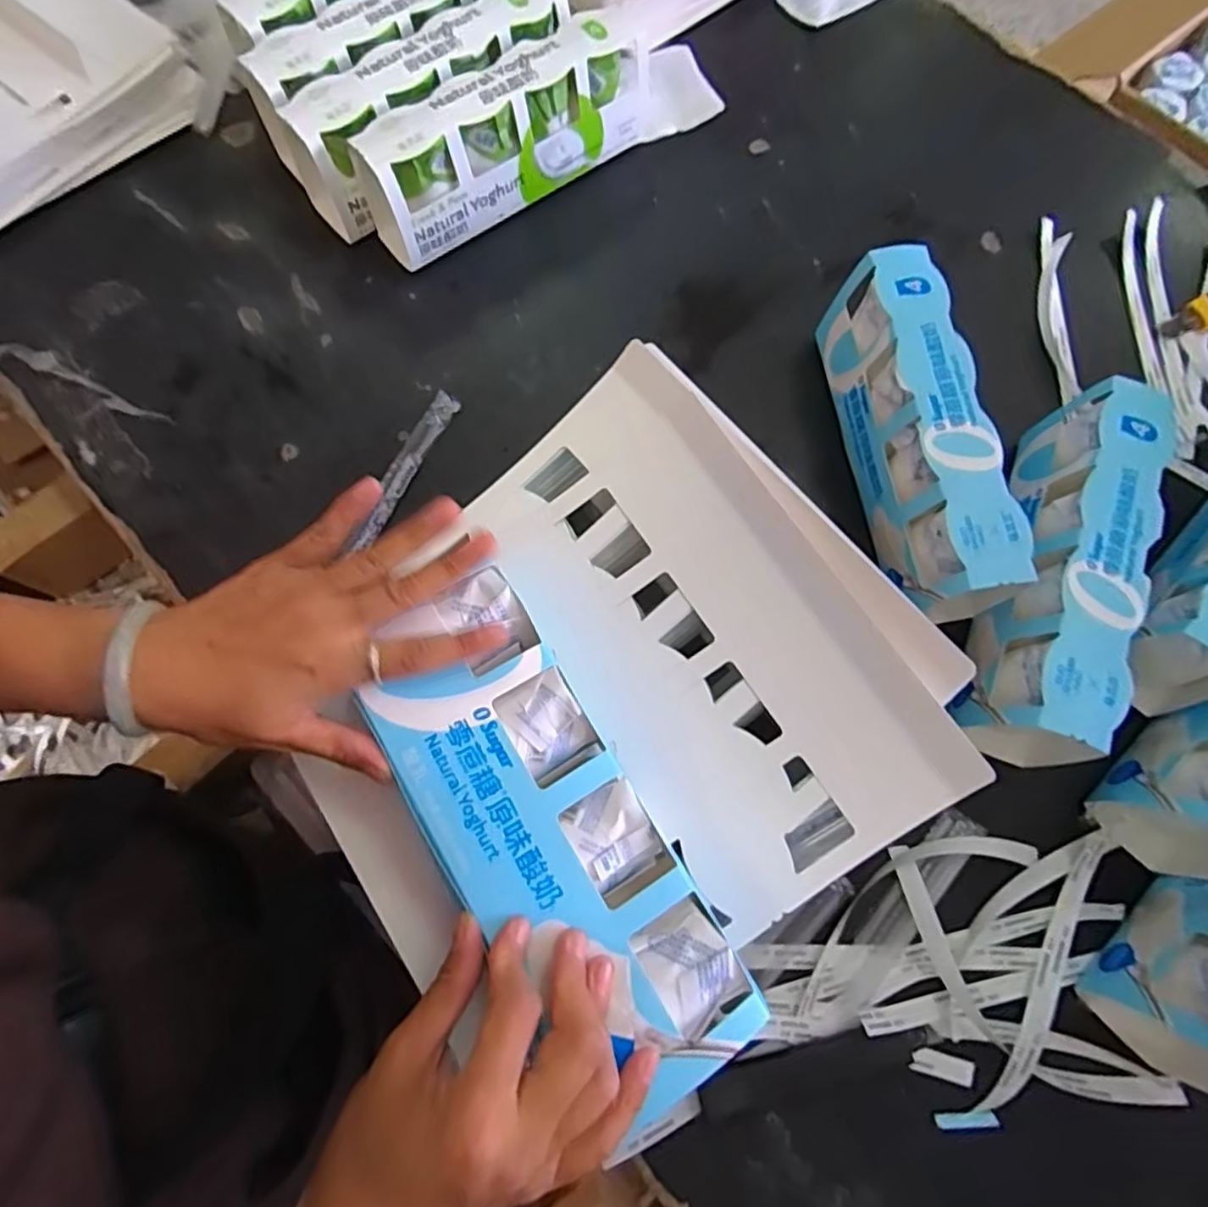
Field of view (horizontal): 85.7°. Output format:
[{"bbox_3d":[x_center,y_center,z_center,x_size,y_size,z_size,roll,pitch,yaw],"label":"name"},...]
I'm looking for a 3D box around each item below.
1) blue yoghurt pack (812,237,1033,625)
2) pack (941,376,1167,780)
[{"bbox_3d":[0.235,-0.123,0.503,0.067,0.104,0.273,-7,74,-3],"label":"blue yoghurt pack"},{"bbox_3d":[0.335,-0.021,0.472,0.078,0.094,0.265,24,75,6],"label":"pack"}]

